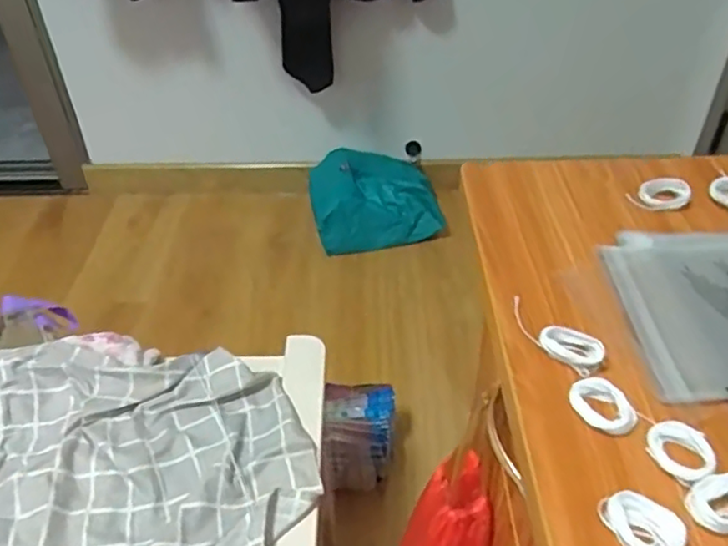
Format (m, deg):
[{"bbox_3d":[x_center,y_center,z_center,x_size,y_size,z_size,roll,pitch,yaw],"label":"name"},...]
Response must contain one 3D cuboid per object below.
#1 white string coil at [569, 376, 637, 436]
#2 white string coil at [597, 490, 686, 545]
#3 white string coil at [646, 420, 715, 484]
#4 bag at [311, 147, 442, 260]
[{"bbox_3d":[0.124,0.069,0.337,0.029,0.007,0.033,-9,41,-7],"label":"white string coil"},{"bbox_3d":[0.121,0.112,0.284,0.035,0.013,0.022,24,48,28],"label":"white string coil"},{"bbox_3d":[0.154,0.085,0.314,0.030,0.008,0.030,-2,41,1],"label":"white string coil"},{"bbox_3d":[0.020,-0.216,1.683,0.316,0.098,0.292,-9,42,-9],"label":"bag"}]

